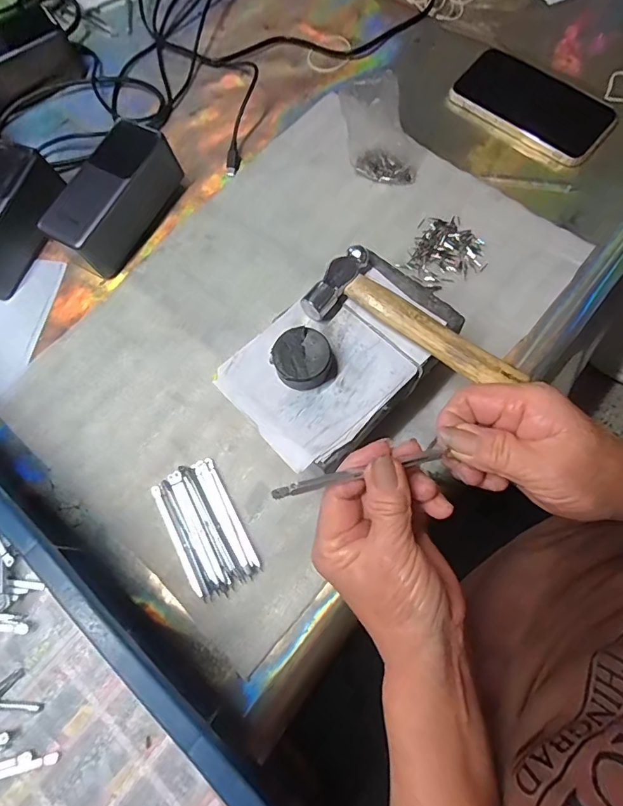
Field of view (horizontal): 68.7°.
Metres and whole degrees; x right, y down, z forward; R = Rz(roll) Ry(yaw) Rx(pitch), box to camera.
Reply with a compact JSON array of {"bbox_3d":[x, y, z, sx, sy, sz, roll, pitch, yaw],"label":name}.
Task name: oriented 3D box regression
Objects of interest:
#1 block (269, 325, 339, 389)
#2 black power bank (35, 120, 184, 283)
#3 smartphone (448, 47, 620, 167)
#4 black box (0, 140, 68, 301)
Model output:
[{"bbox_3d":[-0.005,-0.030,0.308,0.040,0.020,0.038,-1,73,3],"label":"block"},{"bbox_3d":[-0.176,-0.184,0.416,0.054,0.054,0.128,29,76,11],"label":"black power bank"},{"bbox_3d":[0.215,-0.290,0.446,0.149,0.019,0.073,40,79,13],"label":"smartphone"},{"bbox_3d":[-0.278,-0.162,0.412,0.058,0.060,0.130,21,75,9],"label":"black box"}]

